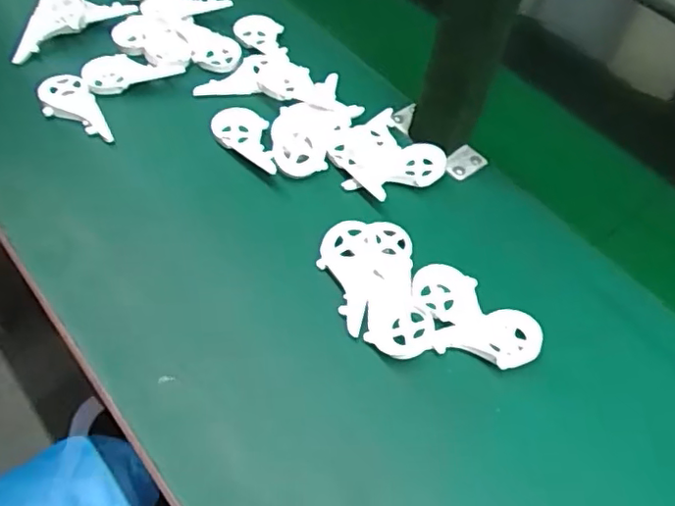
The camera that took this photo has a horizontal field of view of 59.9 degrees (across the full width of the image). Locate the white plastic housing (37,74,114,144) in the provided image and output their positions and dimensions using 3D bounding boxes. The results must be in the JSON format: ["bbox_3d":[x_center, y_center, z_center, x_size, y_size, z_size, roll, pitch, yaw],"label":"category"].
[{"bbox_3d":[-0.244,-0.131,0.538,0.045,0.016,0.084,-22,61,-19],"label":"white plastic housing"}]

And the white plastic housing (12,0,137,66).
[{"bbox_3d":[-0.276,-0.241,0.589,0.126,0.029,0.050,-32,65,-24],"label":"white plastic housing"}]

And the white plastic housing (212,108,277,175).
[{"bbox_3d":[-0.077,-0.106,0.539,0.088,0.013,0.046,36,60,17],"label":"white plastic housing"}]

